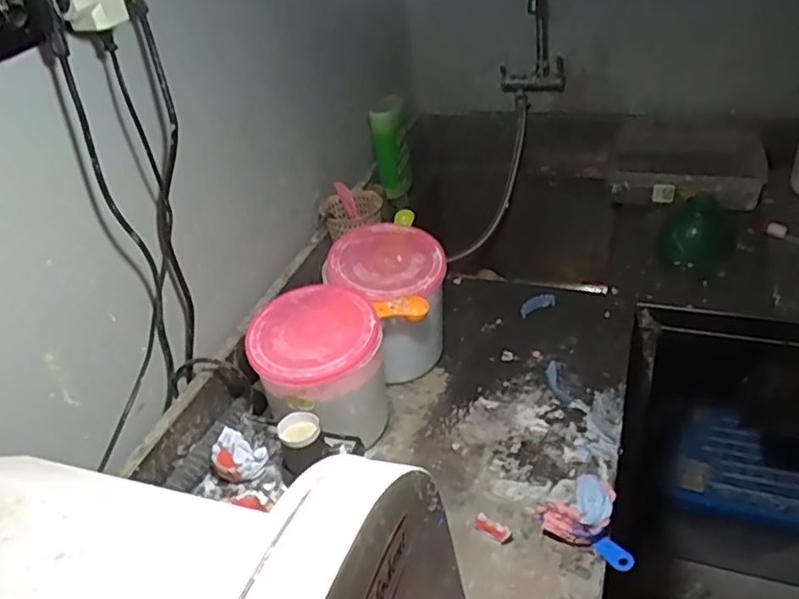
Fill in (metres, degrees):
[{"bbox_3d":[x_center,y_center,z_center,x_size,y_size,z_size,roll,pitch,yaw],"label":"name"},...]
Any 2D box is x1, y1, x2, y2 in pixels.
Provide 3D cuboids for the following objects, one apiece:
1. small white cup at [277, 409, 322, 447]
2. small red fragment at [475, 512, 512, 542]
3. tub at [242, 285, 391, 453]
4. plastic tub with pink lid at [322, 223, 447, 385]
[{"bbox_3d":[-0.103,0.133,0.664,0.043,0.014,0.039,-15,36,-10],"label":"small white cup"},{"bbox_3d":[0.103,0.252,0.714,0.041,0.013,0.015,19,43,33],"label":"small red fragment"},{"bbox_3d":[-0.094,0.101,0.809,0.156,0.172,0.158,-15,36,-10],"label":"tub"},{"bbox_3d":[-0.004,0.014,0.904,0.154,0.190,0.148,-5,35,4],"label":"plastic tub with pink lid"}]

